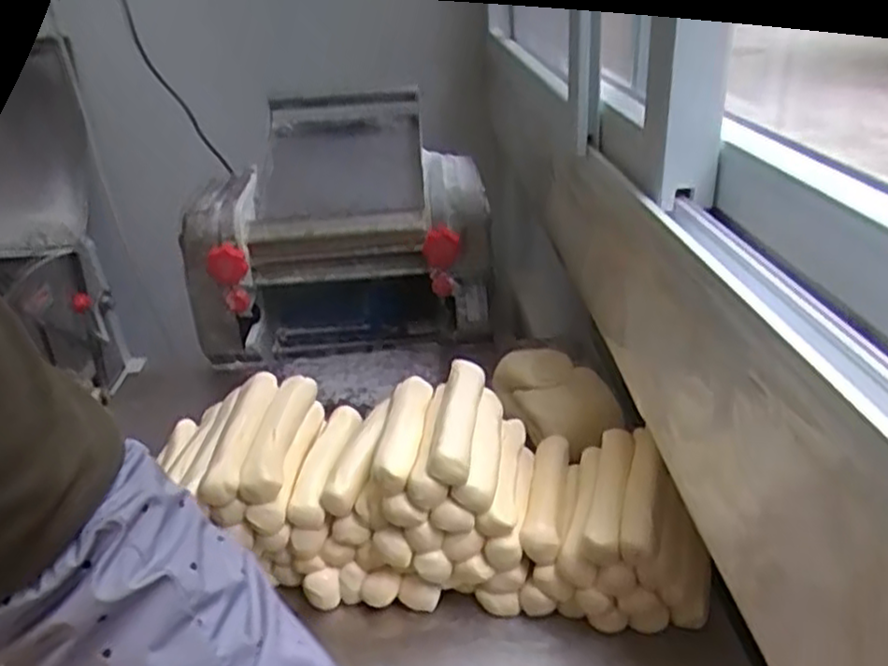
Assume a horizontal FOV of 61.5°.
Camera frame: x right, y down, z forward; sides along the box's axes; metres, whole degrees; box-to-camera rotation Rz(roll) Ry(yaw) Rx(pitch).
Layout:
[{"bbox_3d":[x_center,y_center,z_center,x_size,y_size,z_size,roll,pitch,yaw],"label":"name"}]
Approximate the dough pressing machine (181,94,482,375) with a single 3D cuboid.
[{"bbox_3d":[-0.127,-0.147,1.027,0.348,0.279,0.339,-3,28,3],"label":"dough pressing machine"}]

